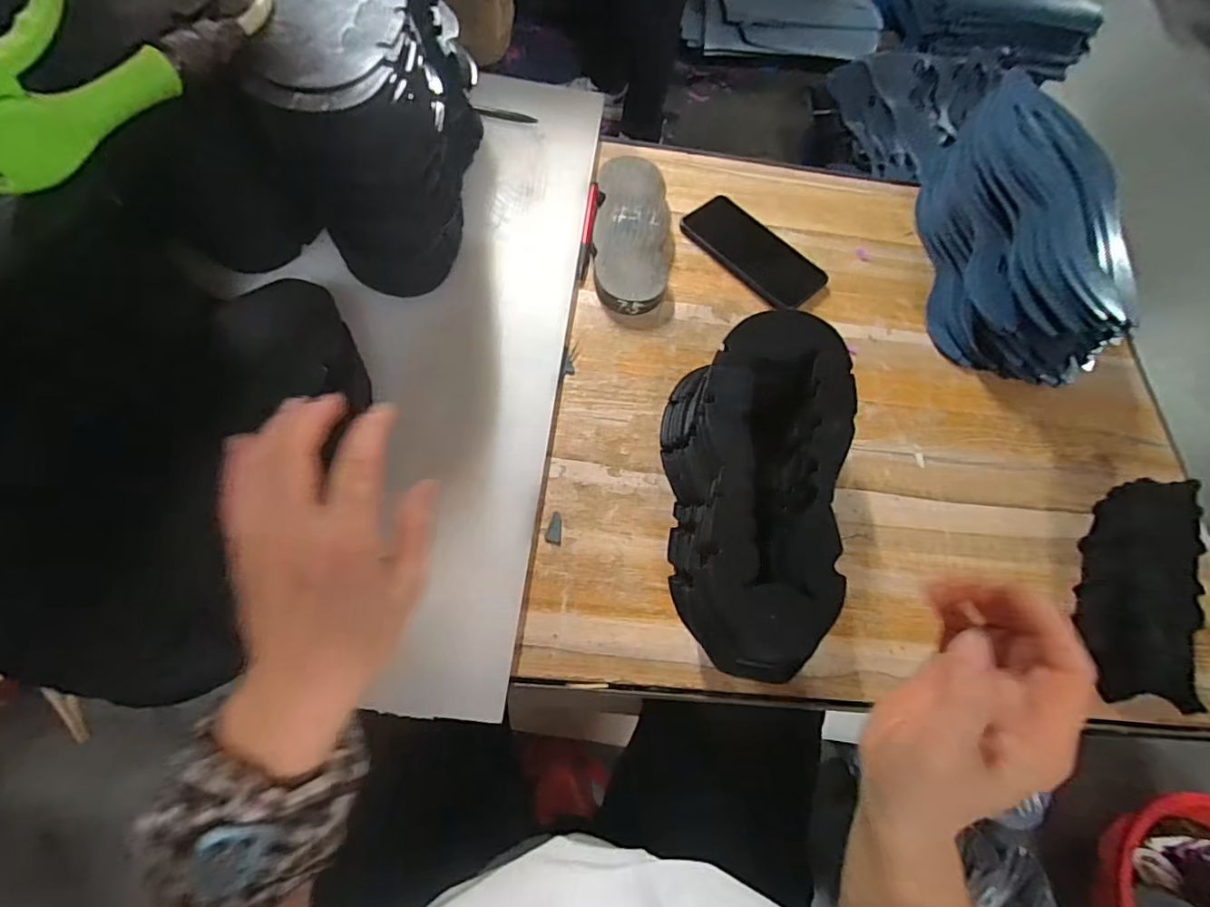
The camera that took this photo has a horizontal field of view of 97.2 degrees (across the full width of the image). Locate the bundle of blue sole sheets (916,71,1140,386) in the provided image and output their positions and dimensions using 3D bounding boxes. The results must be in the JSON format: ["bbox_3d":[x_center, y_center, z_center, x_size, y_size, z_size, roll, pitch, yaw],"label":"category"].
[{"bbox_3d":[0.432,-0.233,0.552,0.124,0.136,0.314,14,66,-2],"label":"bundle of blue sole sheets"}]

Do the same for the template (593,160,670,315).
[{"bbox_3d":[0.030,-0.236,0.561,0.080,0.020,0.205,7,65,-5],"label":"template"}]

